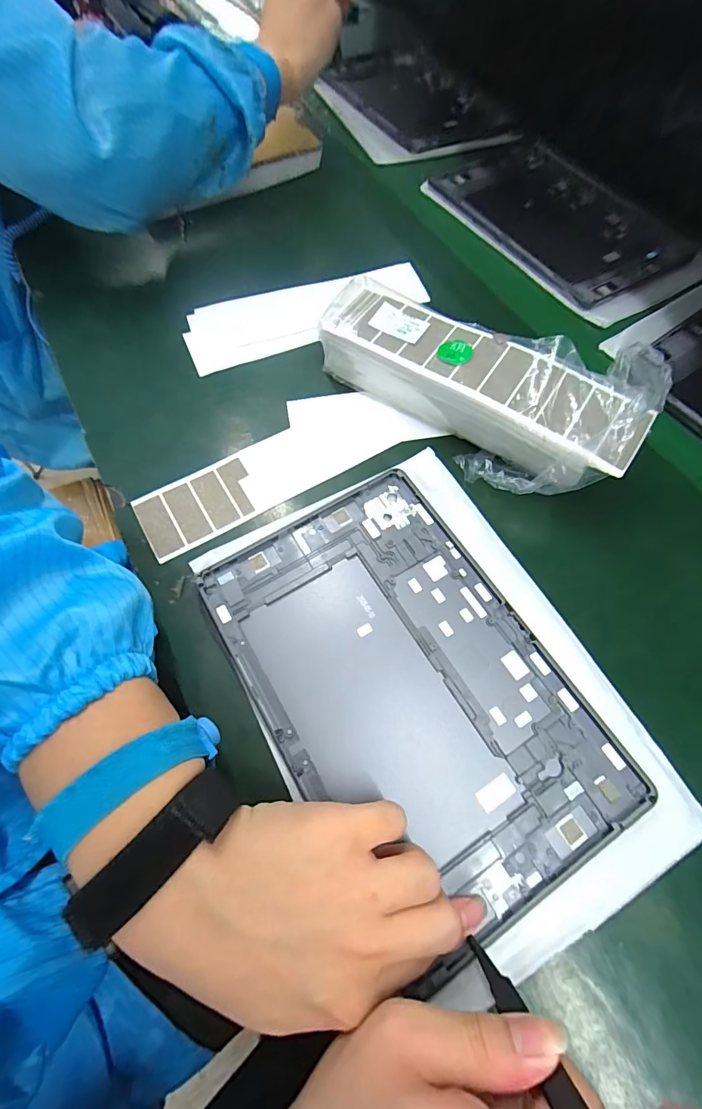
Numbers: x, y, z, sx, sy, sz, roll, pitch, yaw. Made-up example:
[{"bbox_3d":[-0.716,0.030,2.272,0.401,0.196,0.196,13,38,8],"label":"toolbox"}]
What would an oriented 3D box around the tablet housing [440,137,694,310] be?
[{"bbox_3d":[0.218,-0.364,0.467,0.166,0.015,0.253,-32,69,-13],"label":"tablet housing"}]

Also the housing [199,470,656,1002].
[{"bbox_3d":[0.033,0.076,0.270,0.165,0.013,0.254,-29,68,-12],"label":"housing"}]

